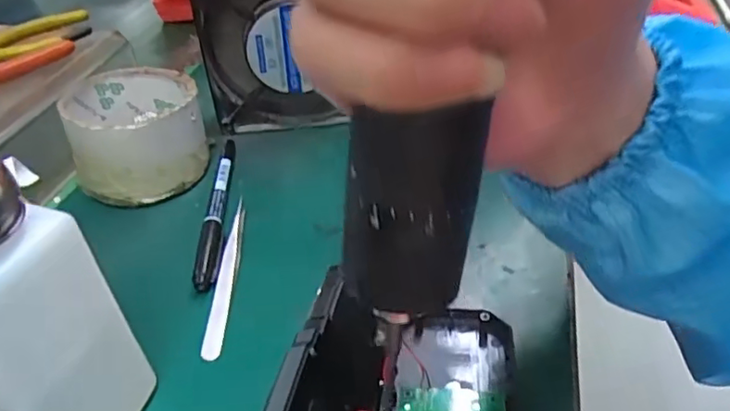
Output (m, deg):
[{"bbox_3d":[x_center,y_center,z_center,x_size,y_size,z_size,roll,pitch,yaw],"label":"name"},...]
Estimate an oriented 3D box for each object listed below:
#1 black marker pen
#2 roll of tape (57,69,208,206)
[{"bbox_3d":[-0.088,-0.003,0.357,0.012,0.011,0.139,-4,39,-1],"label":"black marker pen"},{"bbox_3d":[-0.146,-0.045,0.381,0.079,0.058,0.077,-2,39,2],"label":"roll of tape"}]

